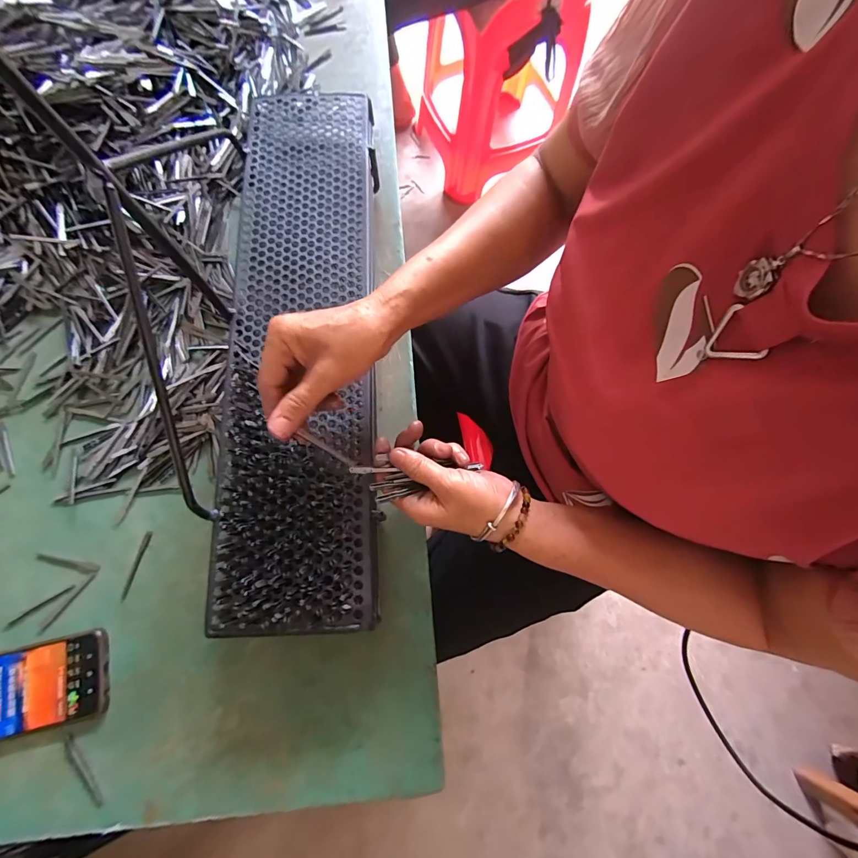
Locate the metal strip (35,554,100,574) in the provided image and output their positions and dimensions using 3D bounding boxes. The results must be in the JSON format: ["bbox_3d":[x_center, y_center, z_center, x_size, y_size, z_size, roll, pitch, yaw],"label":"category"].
[{"bbox_3d":[-0.374,0.140,0.398,0.068,0.004,0.010,10,76,1],"label":"metal strip"}]

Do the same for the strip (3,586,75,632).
[{"bbox_3d":[-0.391,0.178,0.385,0.071,0.004,0.006,-34,79,-10],"label":"strip"}]

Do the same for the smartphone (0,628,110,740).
[{"bbox_3d":[-0.387,0.246,0.361,0.161,0.010,0.073,-12,77,-5],"label":"smartphone"}]

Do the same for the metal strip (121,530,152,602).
[{"bbox_3d":[-0.306,0.142,0.403,0.007,0.004,0.069,13,76,2],"label":"metal strip"}]

